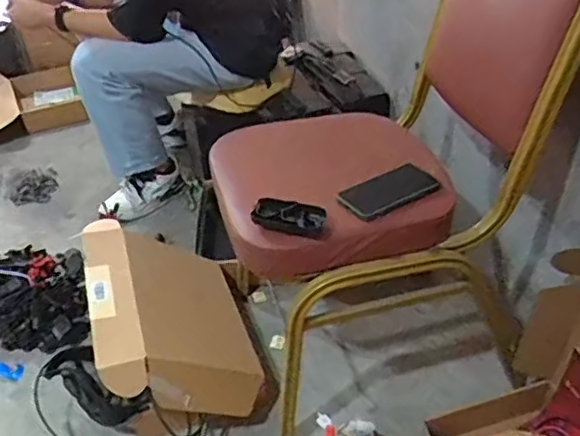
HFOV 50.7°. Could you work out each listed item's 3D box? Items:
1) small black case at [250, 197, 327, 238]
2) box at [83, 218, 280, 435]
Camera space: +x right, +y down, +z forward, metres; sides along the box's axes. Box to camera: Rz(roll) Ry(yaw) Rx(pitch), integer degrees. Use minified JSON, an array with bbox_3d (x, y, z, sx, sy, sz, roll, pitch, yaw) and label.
[{"bbox_3d":[0.000,-0.002,0.942,0.111,0.033,0.040,8,38,12],"label":"small black case"},{"bbox_3d":[-0.222,0.221,1.245,0.312,0.266,0.422,-11,38,-14],"label":"box"}]

